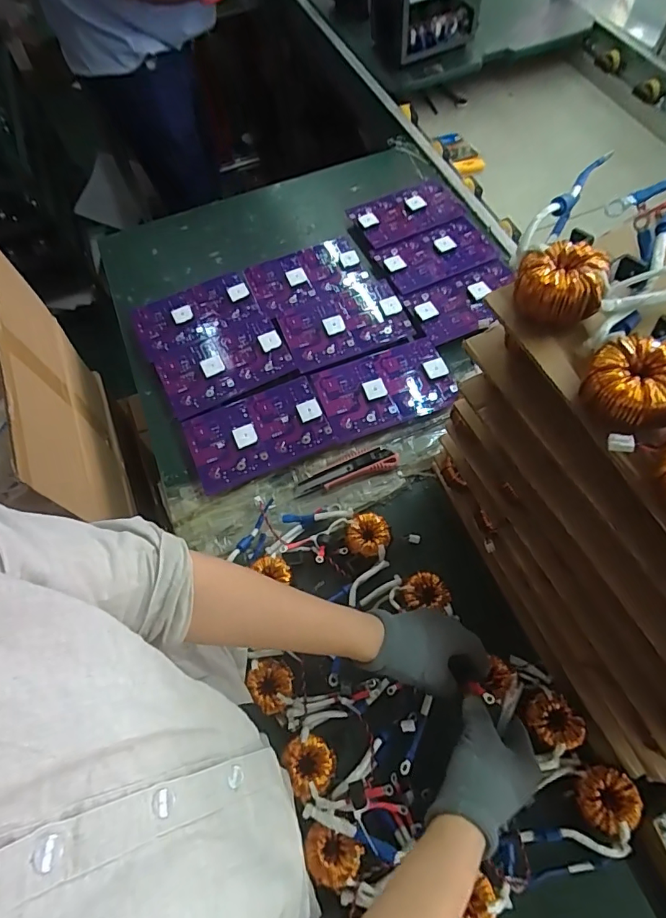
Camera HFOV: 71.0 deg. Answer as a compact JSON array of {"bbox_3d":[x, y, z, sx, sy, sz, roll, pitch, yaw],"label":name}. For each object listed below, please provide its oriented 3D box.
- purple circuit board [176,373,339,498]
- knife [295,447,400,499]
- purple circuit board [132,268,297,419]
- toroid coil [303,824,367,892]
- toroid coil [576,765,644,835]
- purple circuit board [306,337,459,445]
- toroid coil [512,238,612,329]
[{"bbox_3d":[-0.110,-0.039,0.691,0.200,0.026,0.127,-22,66,-7],"label":"purple circuit board"},{"bbox_3d":[0.019,0.013,0.678,0.150,0.021,0.043,-15,63,-6],"label":"knife"},{"bbox_3d":[-0.202,-0.197,0.769,0.202,0.015,0.245,-26,71,-8],"label":"purple circuit board"},{"bbox_3d":[-0.002,0.400,0.467,0.056,0.016,0.048,13,66,9],"label":"toroid coil"},{"bbox_3d":[0.281,0.347,0.476,0.056,0.017,0.053,-1,65,3],"label":"toroid coil"},{"bbox_3d":[0.078,-0.113,0.706,0.199,0.015,0.128,-20,65,-6],"label":"purple circuit board"},{"bbox_3d":[0.167,-0.132,0.347,0.057,0.036,0.052,-1,65,3],"label":"toroid coil"}]

